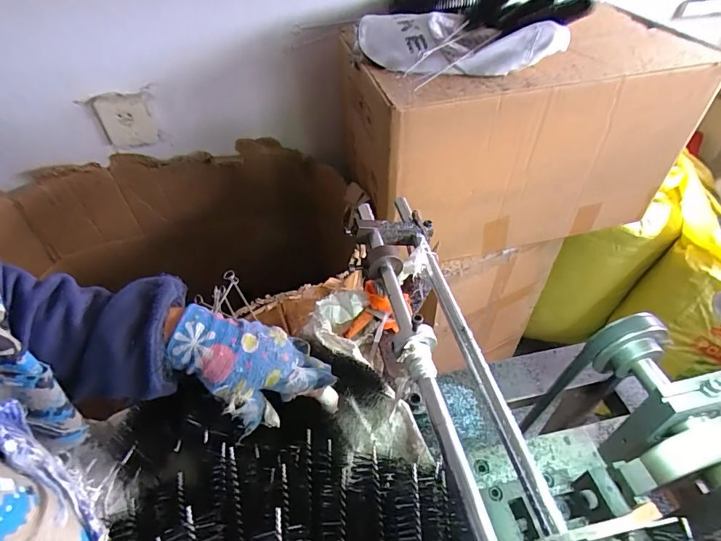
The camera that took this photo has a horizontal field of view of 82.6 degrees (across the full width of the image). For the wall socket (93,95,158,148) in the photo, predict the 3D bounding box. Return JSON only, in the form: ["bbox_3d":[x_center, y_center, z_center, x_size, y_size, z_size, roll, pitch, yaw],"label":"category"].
[{"bbox_3d":[-0.449,-0.285,0.790,0.098,0.094,0.019,-5,45,-1],"label":"wall socket"}]

